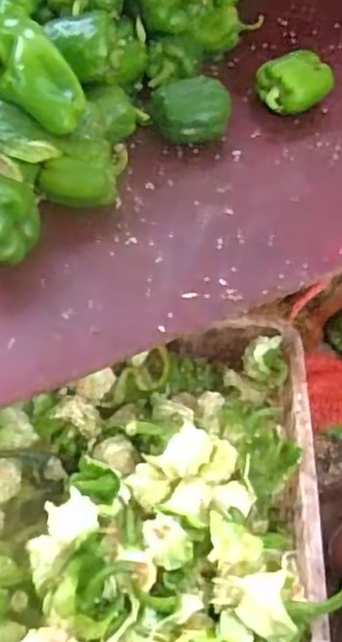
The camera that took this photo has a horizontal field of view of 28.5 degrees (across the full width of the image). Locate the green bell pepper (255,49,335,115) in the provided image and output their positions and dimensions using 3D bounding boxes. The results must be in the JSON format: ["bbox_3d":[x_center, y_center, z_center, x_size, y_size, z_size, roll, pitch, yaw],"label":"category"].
[{"bbox_3d":[0.154,-0.303,0.862,0.087,0.059,0.073,-31,61,-23],"label":"green bell pepper"}]

